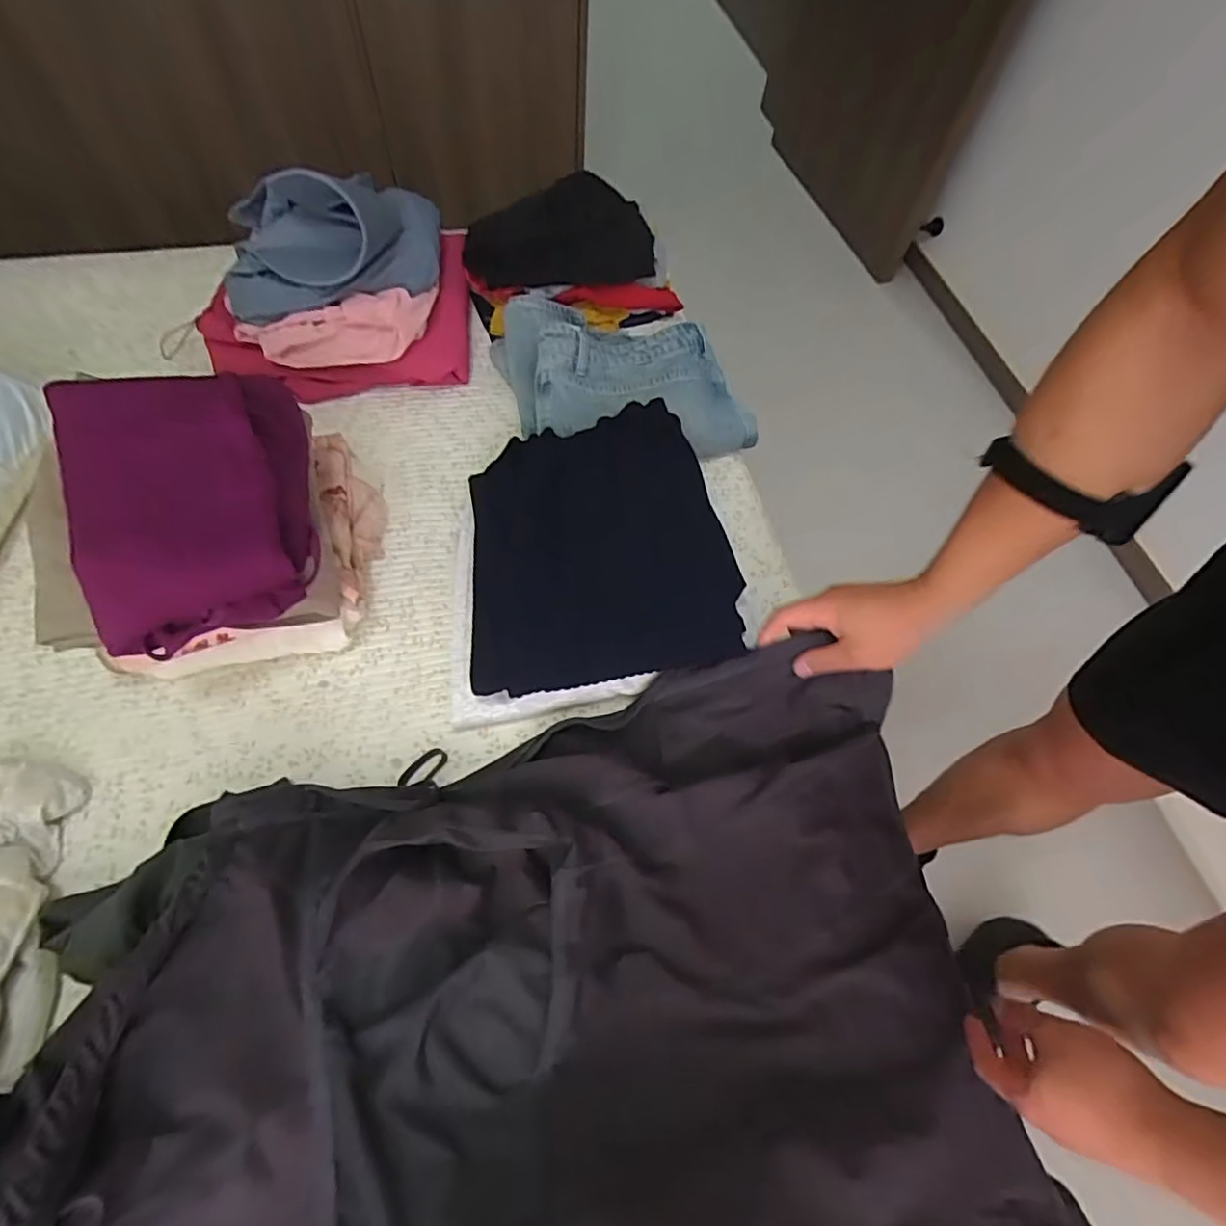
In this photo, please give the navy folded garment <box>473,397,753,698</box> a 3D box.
[{"bbox_3d":[-0.017,-0.080,0.620,0.248,0.054,0.303,-6,63,-6],"label":"navy folded garment"}]

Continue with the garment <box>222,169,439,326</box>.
[{"bbox_3d":[-0.348,-0.463,0.728,0.247,0.123,0.192,-4,62,-8],"label":"garment"}]

